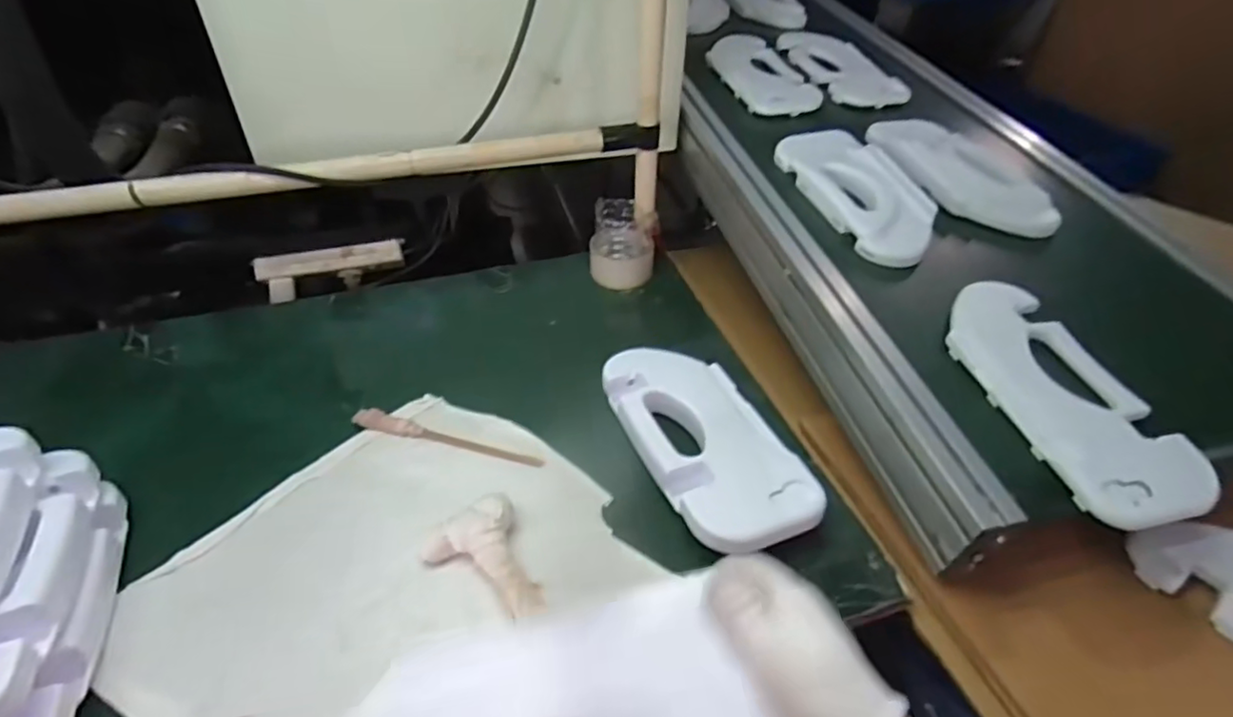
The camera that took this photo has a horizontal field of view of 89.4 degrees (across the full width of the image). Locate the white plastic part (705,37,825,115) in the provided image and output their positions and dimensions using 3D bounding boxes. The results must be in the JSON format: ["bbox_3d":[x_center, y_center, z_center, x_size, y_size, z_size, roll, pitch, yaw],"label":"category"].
[{"bbox_3d":[0.227,-0.450,0.980,0.120,0.018,0.238,-14,52,-7],"label":"white plastic part"}]

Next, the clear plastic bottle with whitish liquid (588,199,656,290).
[{"bbox_3d":[0.008,-0.156,0.844,0.088,0.094,0.074,2,41,0],"label":"clear plastic bottle with whitish liquid"}]

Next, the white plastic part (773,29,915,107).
[{"bbox_3d":[0.363,-0.485,1.026,0.121,0.041,0.250,-10,42,-16],"label":"white plastic part"}]

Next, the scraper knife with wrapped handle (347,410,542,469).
[{"bbox_3d":[-0.172,0.081,0.635,0.203,0.014,0.019,11,42,10],"label":"scraper knife with wrapped handle"}]

